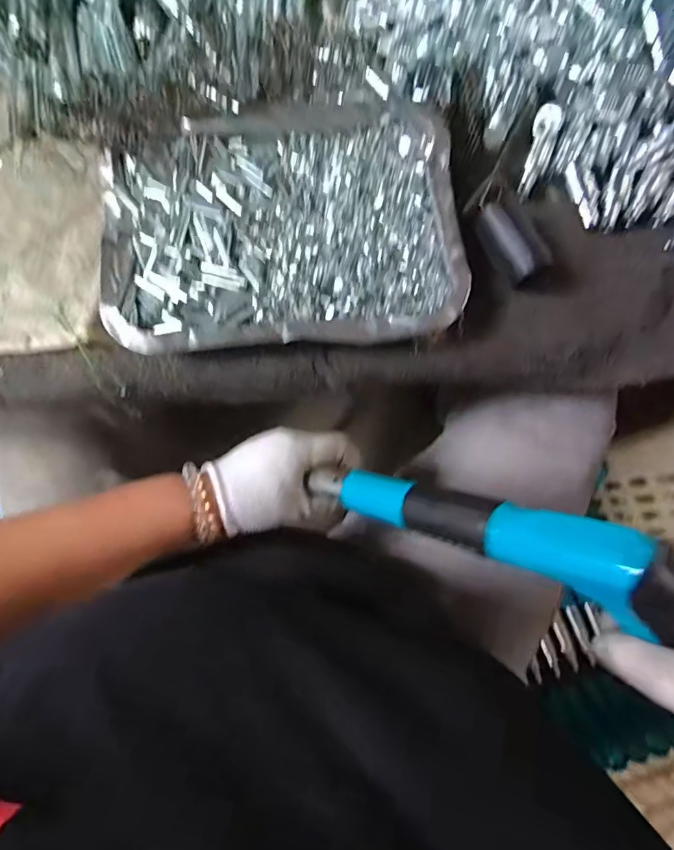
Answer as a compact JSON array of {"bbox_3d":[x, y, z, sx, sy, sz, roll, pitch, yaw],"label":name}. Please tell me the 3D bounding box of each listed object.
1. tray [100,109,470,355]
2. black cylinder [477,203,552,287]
[{"bbox_3d":[-0.039,-0.145,0.349,0.246,0.025,0.177,-6,79,-5],"label":"tray"},{"bbox_3d":[0.130,-0.134,0.362,0.029,0.026,0.063,-27,82,-9],"label":"black cylinder"}]

